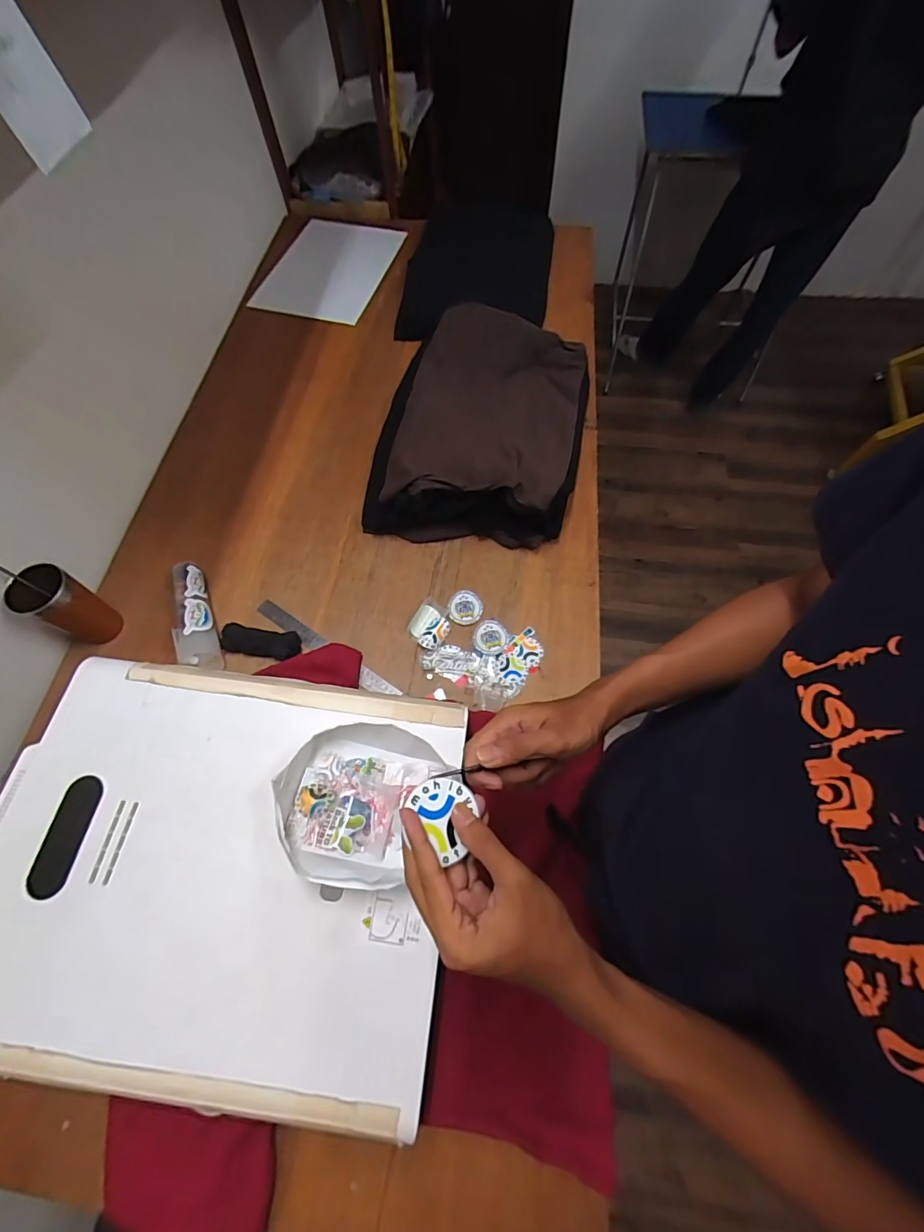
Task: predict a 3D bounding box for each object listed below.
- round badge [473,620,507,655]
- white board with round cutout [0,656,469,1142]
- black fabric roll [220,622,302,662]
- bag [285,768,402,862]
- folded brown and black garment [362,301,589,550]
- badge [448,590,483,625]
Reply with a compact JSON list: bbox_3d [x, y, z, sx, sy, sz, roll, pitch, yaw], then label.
[{"bbox_3d":[0.048,0.036,0.789,0.055,0.004,0.061,9,66,5],"label":"round badge"},{"bbox_3d":[-0.266,0.257,0.510,0.494,0.026,0.398,6,66,4],"label":"white board with round cutout"},{"bbox_3d":[-0.335,0.043,0.779,0.135,0.033,0.047,11,66,6],"label":"black fabric roll"},{"bbox_3d":[-0.130,0.218,0.516,0.110,0.016,0.079,11,66,6],"label":"bag"},{"bbox_3d":[0.046,-0.371,0.914,0.368,0.148,0.503,11,66,6],"label":"folded brown and black garment"},{"bbox_3d":[0.007,-0.015,0.813,0.059,0.005,0.063,0,65,1],"label":"badge"}]

